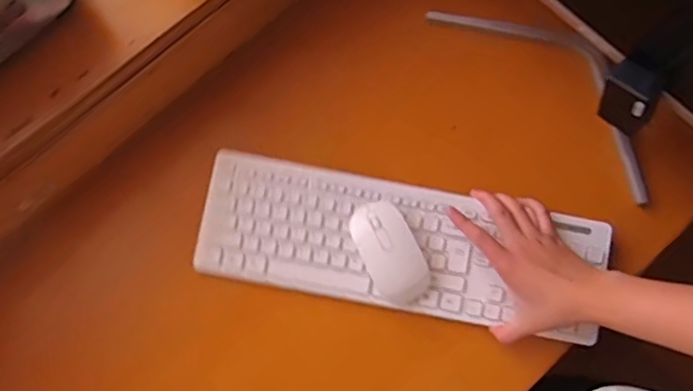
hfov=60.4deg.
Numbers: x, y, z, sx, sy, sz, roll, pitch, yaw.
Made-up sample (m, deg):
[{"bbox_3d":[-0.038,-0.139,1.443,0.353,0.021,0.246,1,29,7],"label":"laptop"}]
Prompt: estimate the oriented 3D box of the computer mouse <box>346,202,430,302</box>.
[{"bbox_3d":[0.044,0.058,0.626,0.057,0.025,0.108,-27,81,-7],"label":"computer mouse"}]

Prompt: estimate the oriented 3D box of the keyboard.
[{"bbox_3d":[0.058,0.054,0.639,0.426,0.018,0.128,11,78,2],"label":"keyboard"}]

